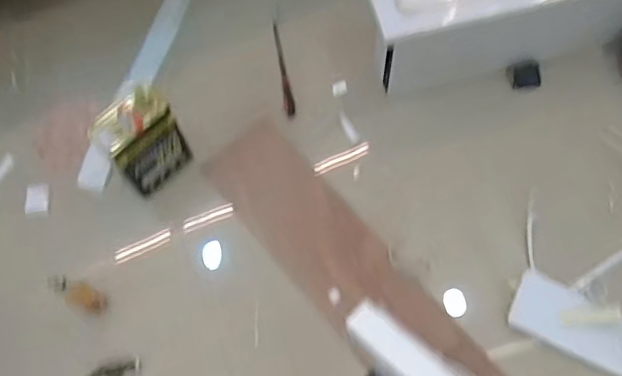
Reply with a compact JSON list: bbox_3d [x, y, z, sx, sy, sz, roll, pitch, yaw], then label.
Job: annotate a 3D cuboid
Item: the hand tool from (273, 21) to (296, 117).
[{"bbox_3d":[-0.077,-0.312,1.511,0.026,0.021,0.278,-11,68,-3],"label":"hand tool"}]

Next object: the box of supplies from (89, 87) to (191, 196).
[{"bbox_3d":[-0.380,-0.110,1.306,0.173,0.245,0.127,-41,71,-14],"label":"box of supplies"}]

